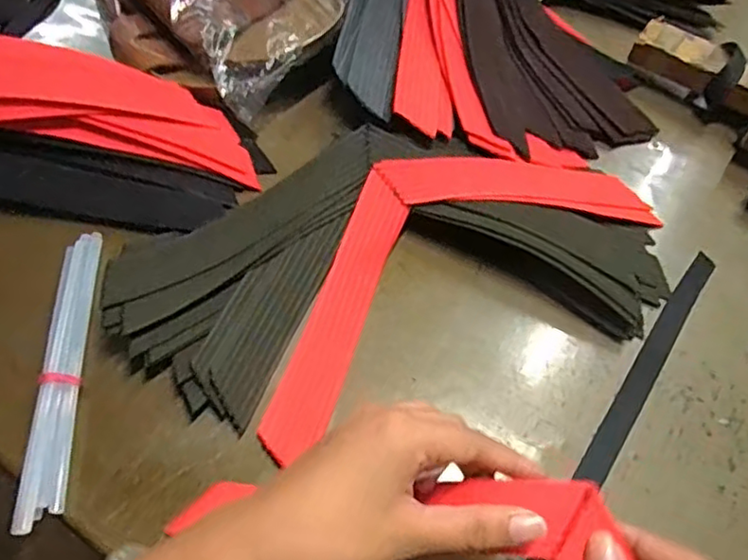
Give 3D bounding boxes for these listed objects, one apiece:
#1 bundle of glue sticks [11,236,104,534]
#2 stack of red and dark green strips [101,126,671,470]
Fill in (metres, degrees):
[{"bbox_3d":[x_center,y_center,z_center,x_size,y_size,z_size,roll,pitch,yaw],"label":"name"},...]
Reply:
[{"bbox_3d":[-0.181,0.049,0.372,0.022,0.020,0.185,-2,57,-6],"label":"bundle of glue sticks"},{"bbox_3d":[0.024,-0.012,0.415,0.371,0.039,0.190,-16,59,-14],"label":"stack of red and dark green strips"}]

